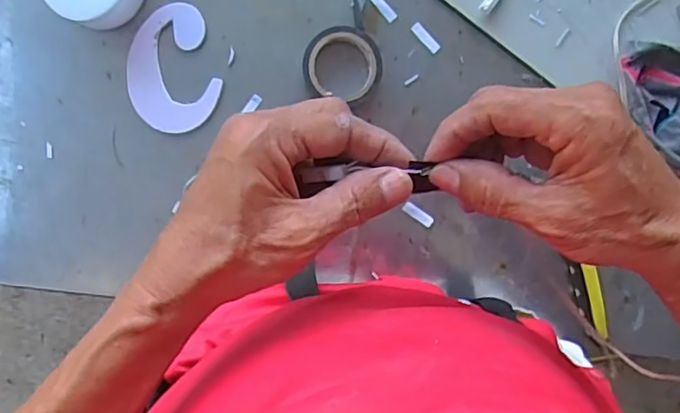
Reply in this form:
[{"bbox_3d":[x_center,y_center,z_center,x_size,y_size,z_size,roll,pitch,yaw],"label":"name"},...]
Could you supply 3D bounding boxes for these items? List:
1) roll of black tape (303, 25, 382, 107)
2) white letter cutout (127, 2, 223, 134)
[{"bbox_3d":[0.003,-0.103,0.433,0.055,0.020,0.054,0,97,-4],"label":"roll of black tape"},{"bbox_3d":[-0.122,-0.098,0.433,0.063,0.005,0.087,-16,97,-2],"label":"white letter cutout"}]

